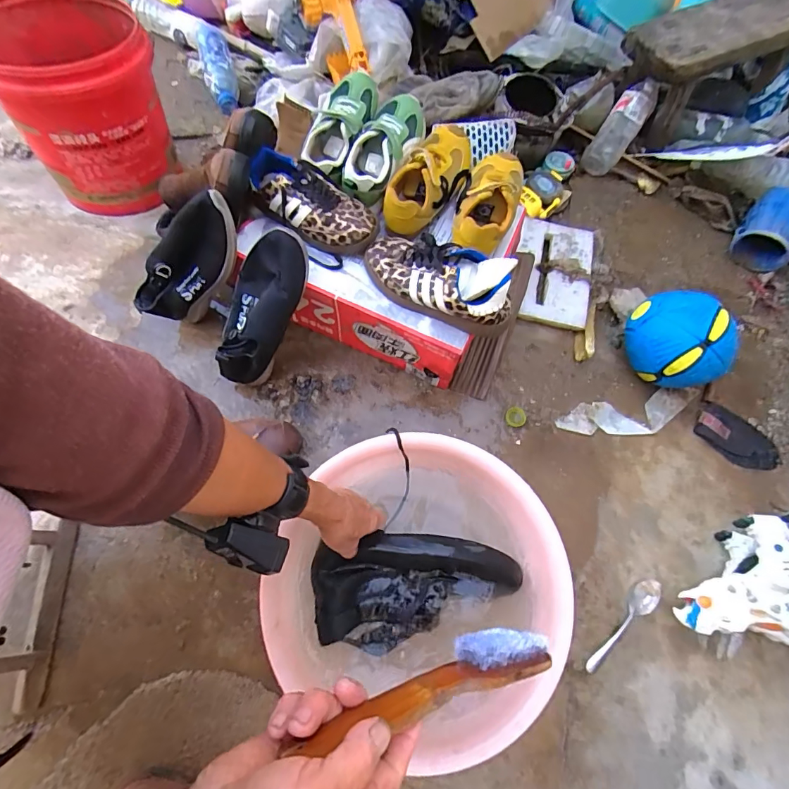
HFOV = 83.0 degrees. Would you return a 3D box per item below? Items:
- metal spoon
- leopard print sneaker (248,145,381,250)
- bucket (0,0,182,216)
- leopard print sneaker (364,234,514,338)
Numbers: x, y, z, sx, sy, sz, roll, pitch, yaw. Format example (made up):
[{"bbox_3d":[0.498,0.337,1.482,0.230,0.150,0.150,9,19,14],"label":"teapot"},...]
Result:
[{"bbox_3d":[0.318,0.320,0.625,0.156,0.017,0.033,-36,72,-15],"label":"metal spoon"},{"bbox_3d":[-0.131,-0.288,0.675,0.220,0.070,0.106,28,71,10],"label":"leopard print sneaker"},{"bbox_3d":[-0.543,-0.524,0.802,0.237,0.251,0.264,-23,71,-9],"label":"bucket"},{"bbox_3d":[0.062,-0.170,0.631,0.229,0.071,0.105,26,71,9],"label":"leopard print sneaker"}]

